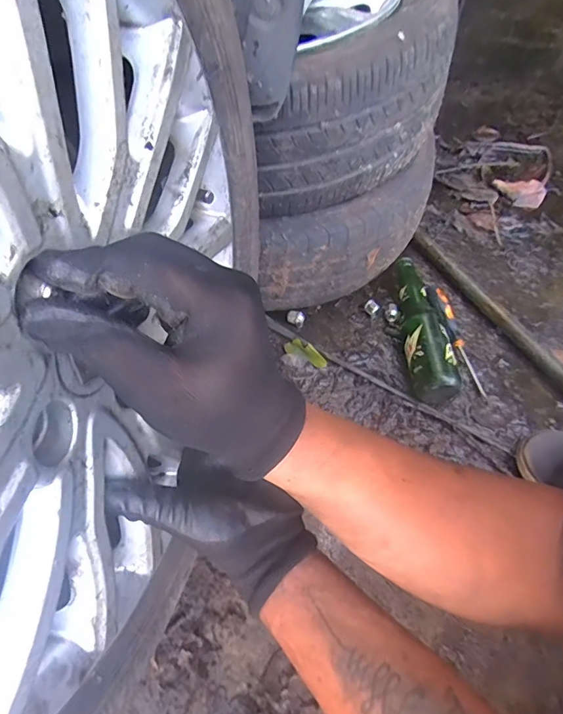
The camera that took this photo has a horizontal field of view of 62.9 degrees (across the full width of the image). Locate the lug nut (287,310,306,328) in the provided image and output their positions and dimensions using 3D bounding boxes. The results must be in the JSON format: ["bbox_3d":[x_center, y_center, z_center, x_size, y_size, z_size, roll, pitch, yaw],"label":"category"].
[{"bbox_3d":[0.024,-0.064,0.742,0.029,0.016,0.025,25,63,15],"label":"lug nut"}]

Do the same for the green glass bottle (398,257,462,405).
[{"bbox_3d":[0.217,-0.048,0.699,0.067,0.064,0.237,0,59,1],"label":"green glass bottle"}]

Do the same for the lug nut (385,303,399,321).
[{"bbox_3d":[0.178,-0.071,0.740,0.021,0.021,0.028,17,61,11],"label":"lug nut"}]

